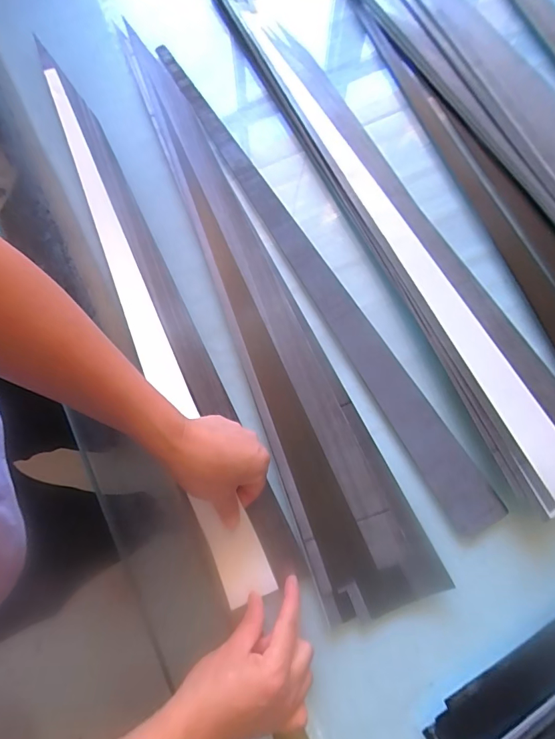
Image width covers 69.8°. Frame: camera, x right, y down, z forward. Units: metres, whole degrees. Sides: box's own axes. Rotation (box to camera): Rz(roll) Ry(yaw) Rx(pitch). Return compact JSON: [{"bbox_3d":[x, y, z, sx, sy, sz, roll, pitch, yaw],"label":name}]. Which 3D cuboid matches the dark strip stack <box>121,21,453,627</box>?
[{"bbox_3d":[-0.022,-0.101,0.473,0.110,0.009,0.728,-20,75,-6],"label":"dark strip stack"}]

